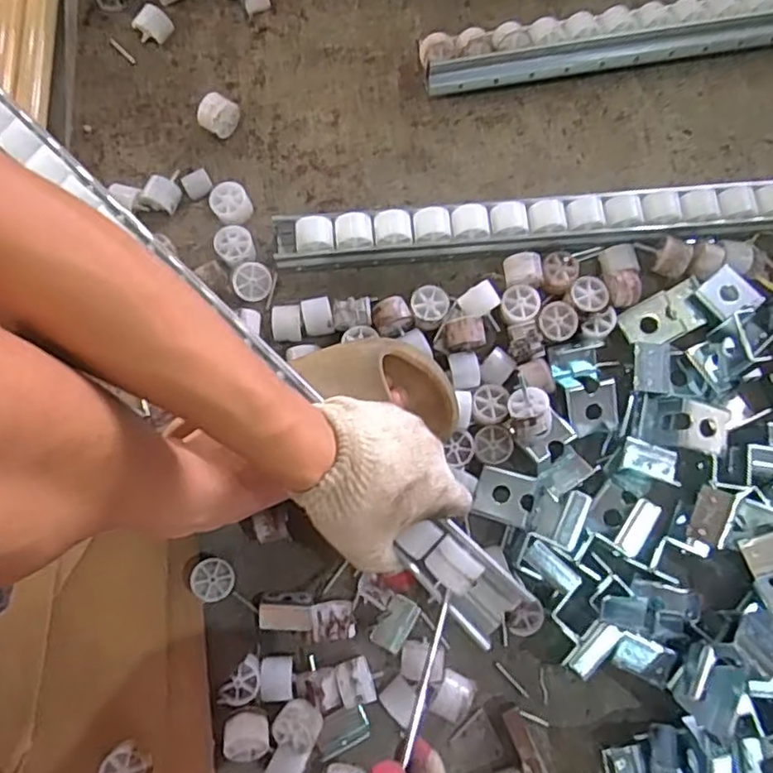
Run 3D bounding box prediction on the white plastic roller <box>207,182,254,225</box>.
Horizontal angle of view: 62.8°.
[{"bbox_3d":[-0.148,-0.172,0.604,0.034,0.031,0.036,0,78,0],"label":"white plastic roller"}]

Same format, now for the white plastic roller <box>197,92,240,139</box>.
[{"bbox_3d":[-0.164,-0.264,0.616,0.033,0.033,0.031,0,78,0],"label":"white plastic roller"}]

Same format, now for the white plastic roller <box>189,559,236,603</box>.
[{"bbox_3d":[-0.145,0.163,0.536,0.034,0.023,0.033,0,78,0],"label":"white plastic roller"}]

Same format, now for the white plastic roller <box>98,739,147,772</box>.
[{"bbox_3d":[-0.204,0.299,0.494,0.033,0.026,0.034,0,78,-2],"label":"white plastic roller"}]

